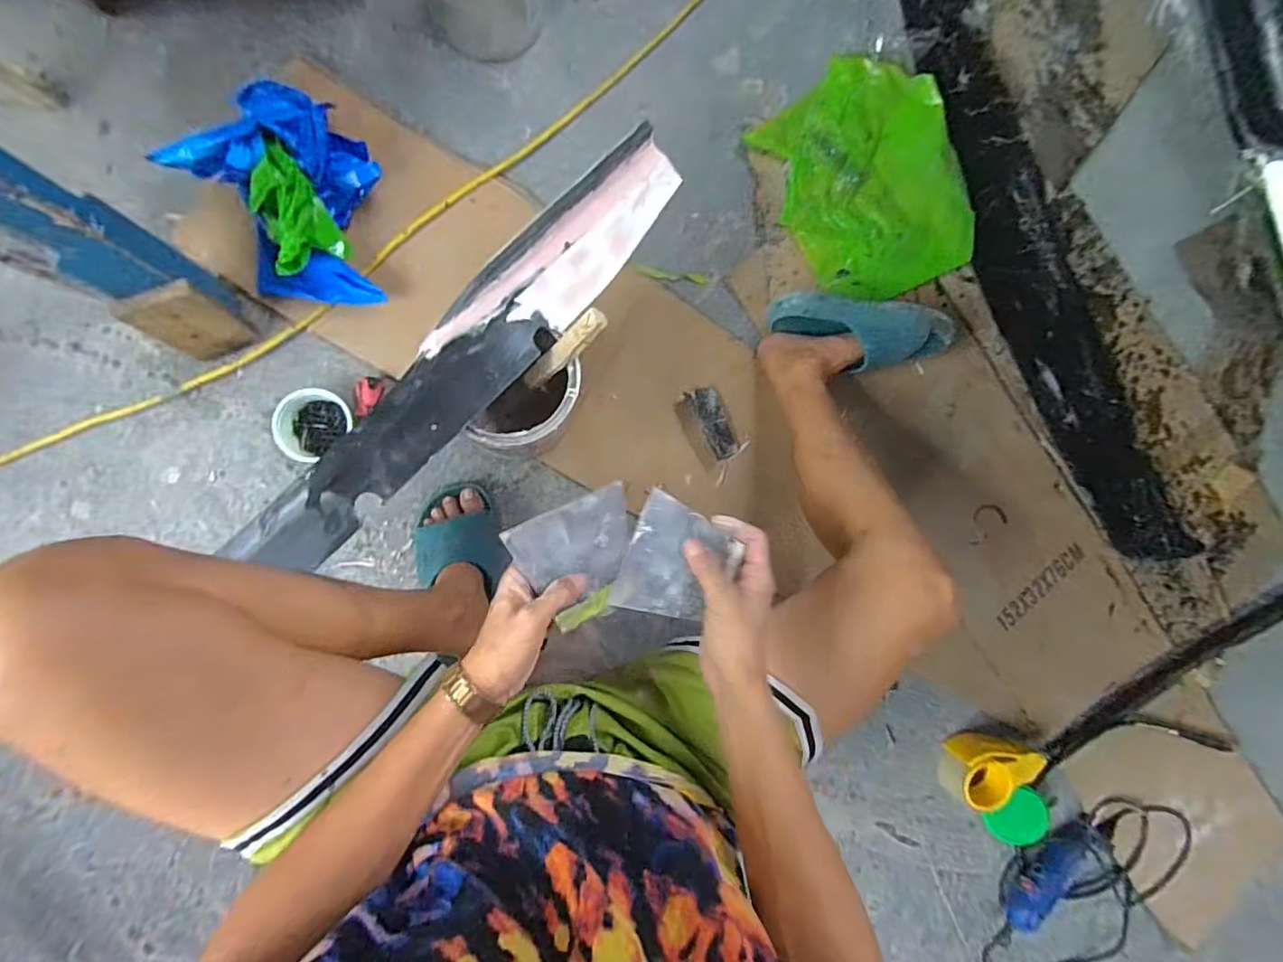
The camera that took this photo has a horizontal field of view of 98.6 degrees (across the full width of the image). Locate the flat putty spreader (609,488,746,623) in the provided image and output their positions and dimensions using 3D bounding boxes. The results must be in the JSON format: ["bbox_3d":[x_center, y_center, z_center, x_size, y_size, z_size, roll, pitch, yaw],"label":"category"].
[{"bbox_3d":[0.032,0.072,0.486,0.093,0.010,0.101,22,84,-7],"label":"flat putty spreader"}]

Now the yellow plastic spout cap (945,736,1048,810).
[{"bbox_3d":[0.551,0.445,0.860,0.141,0.047,0.098,-3,88,-9],"label":"yellow plastic spout cap"}]

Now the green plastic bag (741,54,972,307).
[{"bbox_3d":[0.358,-0.482,0.872,0.292,0.067,0.376,-27,92,-9],"label":"green plastic bag"}]

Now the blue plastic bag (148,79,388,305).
[{"bbox_3d":[-0.444,-0.361,0.722,0.216,0.106,0.287,-33,92,-8],"label":"blue plastic bag"}]

